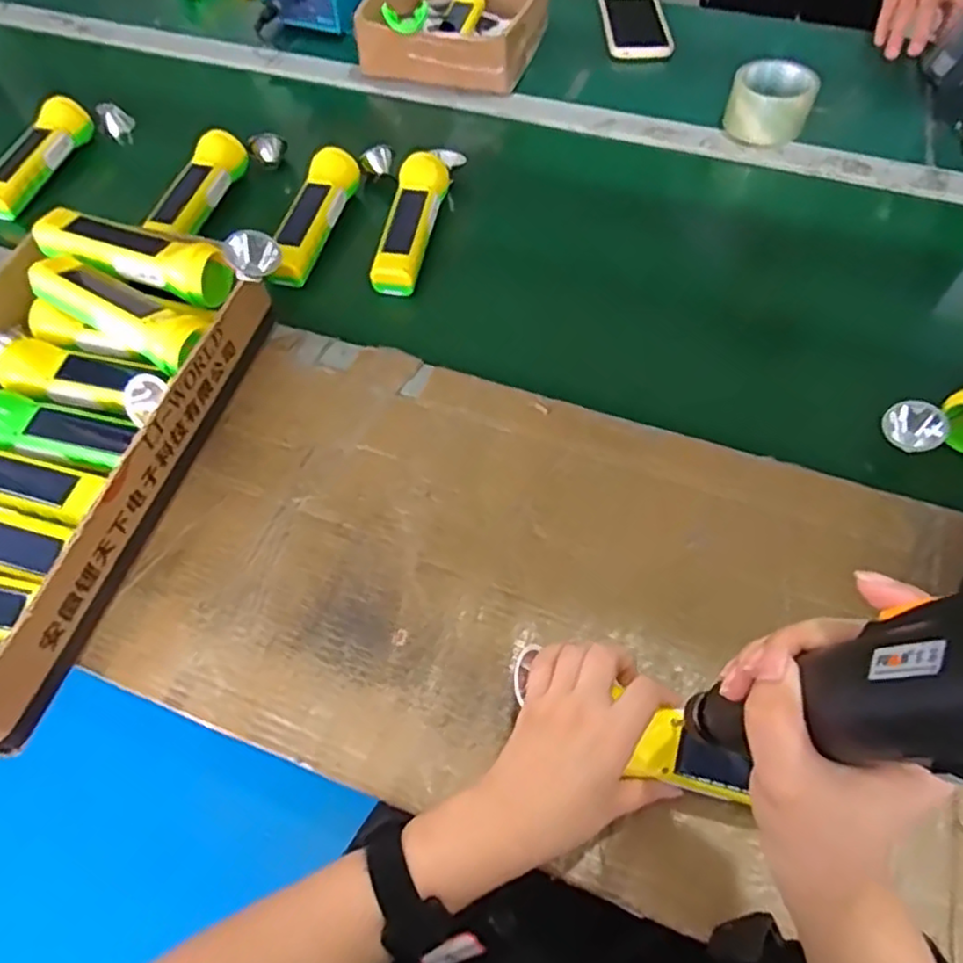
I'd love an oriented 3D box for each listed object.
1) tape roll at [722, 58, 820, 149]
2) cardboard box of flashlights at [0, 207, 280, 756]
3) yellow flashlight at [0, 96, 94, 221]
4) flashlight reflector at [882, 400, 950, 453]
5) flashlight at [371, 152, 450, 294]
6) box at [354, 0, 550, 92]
[{"bbox_3d":[0.331,-0.434,0.765,0.091,0.051,0.087,17,61,11],"label":"tape roll"},{"bbox_3d":[-0.345,-0.024,0.514,0.217,0.093,0.418,15,61,11],"label":"cardboard box of flashlights"},{"bbox_3d":[-0.509,-0.368,0.760,0.041,0.048,0.172,13,60,9],"label":"yellow flashlight"},{"bbox_3d":[0.348,-0.045,0.535,0.013,0.040,0.043,-25,67,-35],"label":"flashlight reflector"},{"bbox_3d":[-0.071,-0.266,0.680,0.046,0.040,0.167,8,59,7],"label":"flashlight"},{"bbox_3d":[-0.037,-0.604,0.864,0.228,0.065,0.241,10,60,8],"label":"box"}]

